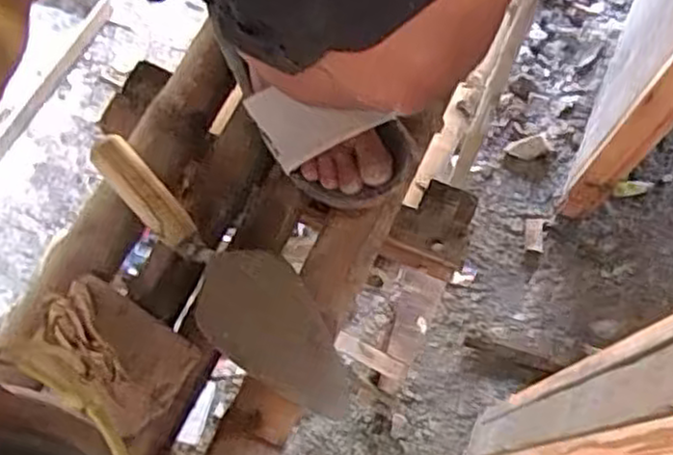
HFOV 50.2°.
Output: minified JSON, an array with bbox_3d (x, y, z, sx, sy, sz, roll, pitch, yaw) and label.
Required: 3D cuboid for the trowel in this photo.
[{"bbox_3d":[-0.092,0.037,0.601,0.084,0.074,0.287,-36,74,-14],"label":"trowel"}]

